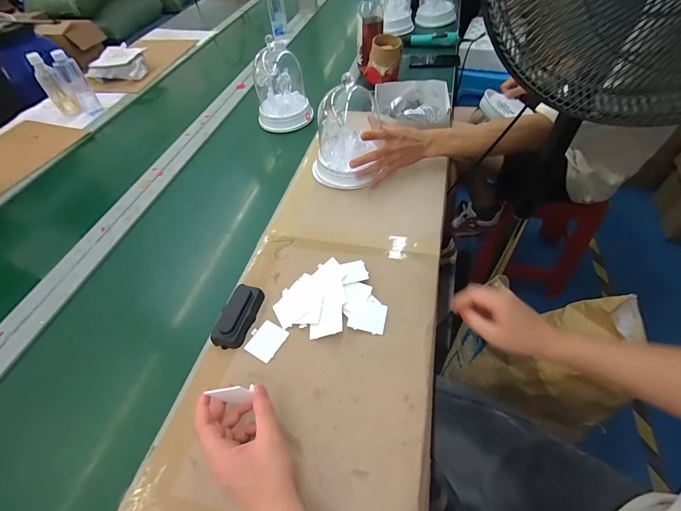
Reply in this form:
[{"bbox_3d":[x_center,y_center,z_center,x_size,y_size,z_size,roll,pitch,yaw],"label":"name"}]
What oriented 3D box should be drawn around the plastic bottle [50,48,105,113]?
[{"bbox_3d":[-0.804,-0.525,1.033,0.062,0.174,0.052,34,61,28],"label":"plastic bottle"}]

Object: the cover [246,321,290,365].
[{"bbox_3d":[-0.115,0.130,0.518,0.051,0.004,0.056,25,56,24],"label":"cover"}]

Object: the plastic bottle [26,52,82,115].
[{"bbox_3d":[-0.875,-0.515,1.034,0.072,0.171,0.058,34,61,28],"label":"plastic bottle"}]

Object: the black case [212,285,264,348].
[{"bbox_3d":[-0.163,0.093,0.541,0.048,0.025,0.105,6,50,10],"label":"black case"}]

